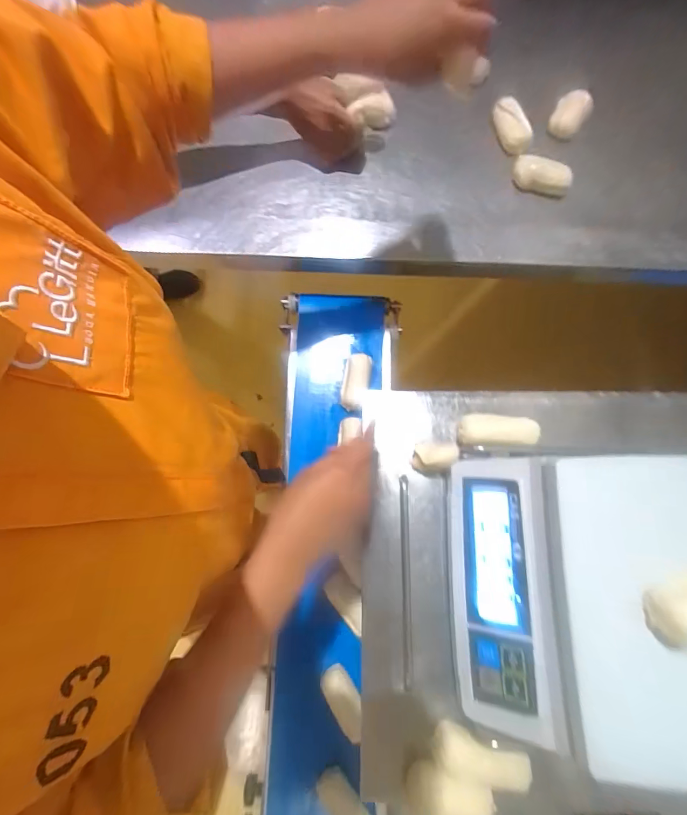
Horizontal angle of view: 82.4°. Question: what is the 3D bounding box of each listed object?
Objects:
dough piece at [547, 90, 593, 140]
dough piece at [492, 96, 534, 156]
[{"bbox_3d":[0.378,-0.487,0.652,0.053,0.040,0.052,30,79,8],"label":"dough piece"},{"bbox_3d":[0.267,-0.446,0.622,0.089,0.037,0.034,33,76,-35],"label":"dough piece"}]

